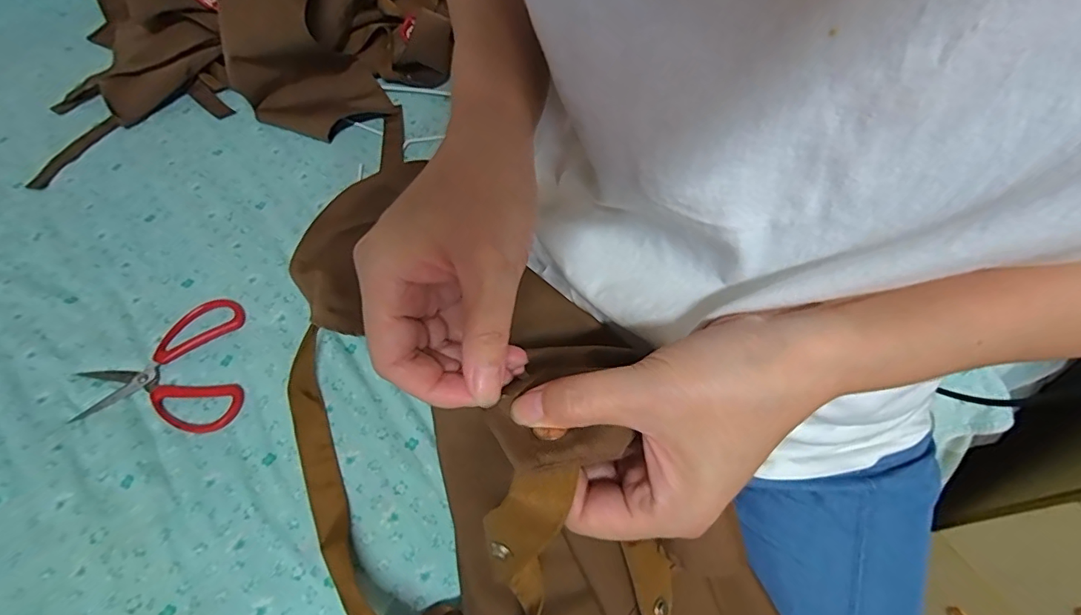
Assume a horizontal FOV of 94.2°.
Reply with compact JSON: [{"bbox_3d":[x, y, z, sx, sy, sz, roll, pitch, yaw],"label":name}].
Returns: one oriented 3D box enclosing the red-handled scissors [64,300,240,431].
[{"bbox_3d":[-0.359,0.064,0.478,0.145,0.010,0.136,-15,59,-7],"label":"red-handled scissors"}]

